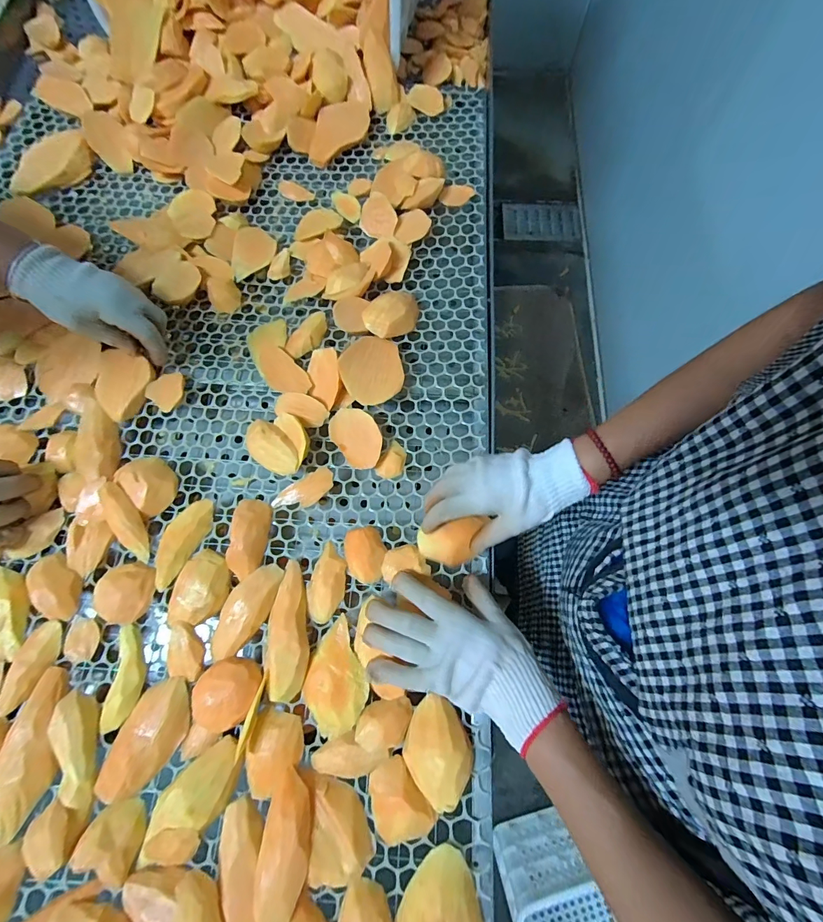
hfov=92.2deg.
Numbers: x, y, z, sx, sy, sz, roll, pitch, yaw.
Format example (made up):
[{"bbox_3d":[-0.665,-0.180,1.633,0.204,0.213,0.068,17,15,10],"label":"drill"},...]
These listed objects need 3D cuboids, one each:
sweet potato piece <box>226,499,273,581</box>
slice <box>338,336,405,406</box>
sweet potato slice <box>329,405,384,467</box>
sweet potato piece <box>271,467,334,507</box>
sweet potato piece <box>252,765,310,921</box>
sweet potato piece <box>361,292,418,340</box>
[{"bbox_3d":[-0.186,0.086,0.453,0.038,0.026,0.086,-3,74,-1],"label":"sweet potato piece"},{"bbox_3d":[-0.048,-0.117,0.499,0.079,0.013,0.105,16,59,-7],"label":"slice"},{"bbox_3d":[-0.066,-0.028,0.487,0.052,0.024,0.080,-36,77,-9],"label":"sweet potato slice"},{"bbox_3d":[-0.128,0.038,0.477,0.077,0.011,0.033,-33,77,-8],"label":"sweet potato piece"},{"bbox_3d":[-0.112,0.349,0.347,0.038,0.028,0.115,2,72,0],"label":"sweet potato piece"},{"bbox_3d":[-0.025,-0.199,0.539,0.081,0.031,0.055,-37,77,-9],"label":"sweet potato piece"}]

